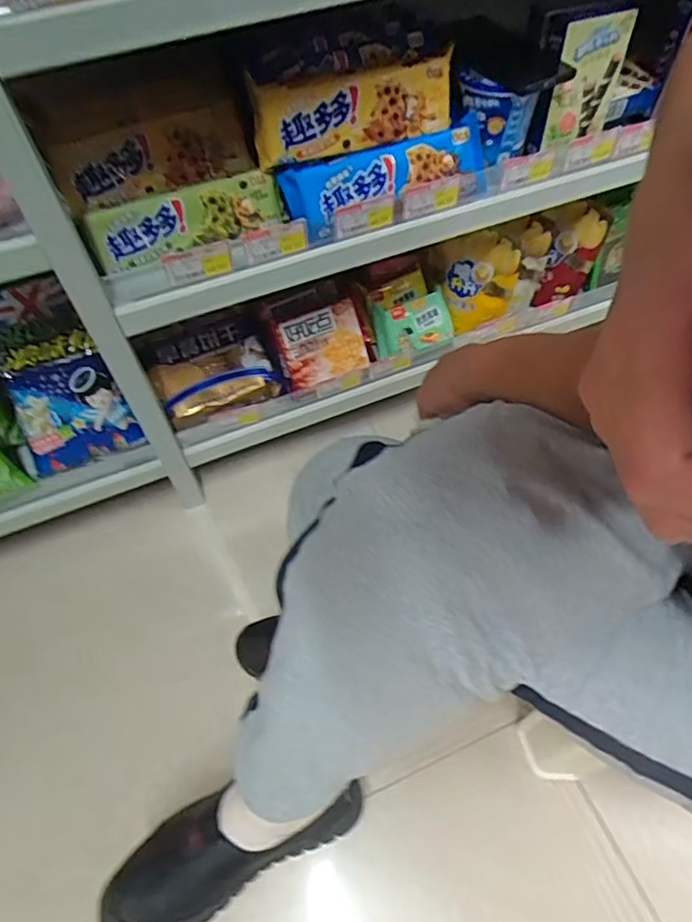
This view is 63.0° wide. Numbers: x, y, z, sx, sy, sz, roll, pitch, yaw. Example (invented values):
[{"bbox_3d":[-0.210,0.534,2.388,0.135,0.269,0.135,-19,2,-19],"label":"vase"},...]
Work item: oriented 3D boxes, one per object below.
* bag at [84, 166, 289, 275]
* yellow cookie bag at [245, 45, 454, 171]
[{"bbox_3d":[-0.171,-0.267,0.619,0.206,0.061,0.037,-19,58,-10],"label":"bag"},{"bbox_3d":[0.009,-0.372,0.594,0.215,0.073,0.037,-15,58,-7],"label":"yellow cookie bag"}]

